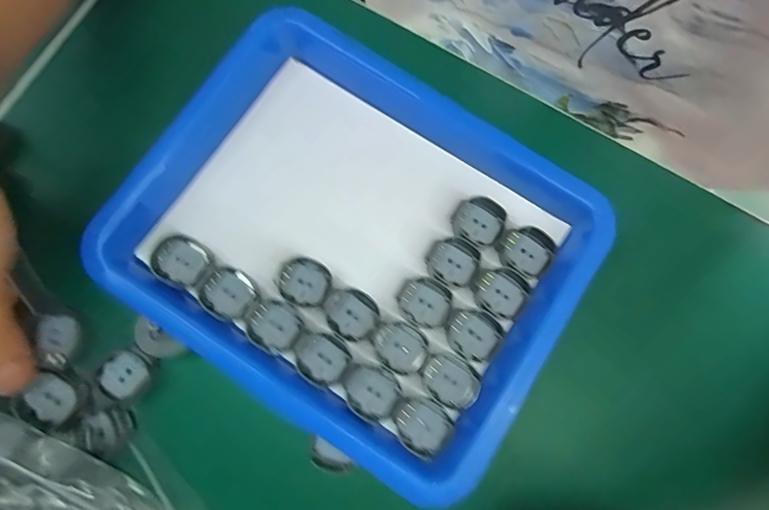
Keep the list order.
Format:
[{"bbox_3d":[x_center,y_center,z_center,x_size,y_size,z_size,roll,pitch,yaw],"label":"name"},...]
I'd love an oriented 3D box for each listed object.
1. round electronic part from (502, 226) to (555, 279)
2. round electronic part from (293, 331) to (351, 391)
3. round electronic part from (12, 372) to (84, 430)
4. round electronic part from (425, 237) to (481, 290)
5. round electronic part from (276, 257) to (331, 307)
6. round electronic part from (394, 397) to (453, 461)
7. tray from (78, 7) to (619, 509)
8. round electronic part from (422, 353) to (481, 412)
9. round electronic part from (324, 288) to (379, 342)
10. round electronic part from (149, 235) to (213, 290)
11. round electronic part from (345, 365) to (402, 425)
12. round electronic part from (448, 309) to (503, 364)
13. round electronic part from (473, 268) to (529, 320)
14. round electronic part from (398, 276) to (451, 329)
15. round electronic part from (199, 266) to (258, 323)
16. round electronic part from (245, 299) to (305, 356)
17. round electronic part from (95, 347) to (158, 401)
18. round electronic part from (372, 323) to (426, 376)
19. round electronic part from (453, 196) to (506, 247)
[{"bbox_3d":[0.077,-0.002,0.234,0.025,0.004,0.026,0,81,-2],"label":"round electronic part"},{"bbox_3d":[-0.031,0.051,0.219,0.026,0.005,0.023,42,82,5],"label":"round electronic part"},{"bbox_3d":[-0.161,0.069,0.213,0.022,0.011,0.025,37,80,7],"label":"round electronic part"},{"bbox_3d":[0.036,0.003,0.232,0.026,0.004,0.026,0,81,-2],"label":"round electronic part"},{"bbox_3d":[-0.041,0.014,0.227,0.025,0.004,0.024,0,81,-2],"label":"round electronic part"},{"bbox_3d":[0.018,0.083,0.216,0.027,0.005,0.024,39,81,4],"label":"round electronic part"},{"bbox_3d":[-0.014,-0.009,0.227,0.212,0.028,0.180,33,80,6],"label":"tray"},{"bbox_3d":[0.033,0.063,0.221,0.028,0.004,0.023,35,81,4],"label":"round electronic part"},{"bbox_3d":[-0.017,0.030,0.226,0.027,0.004,0.024,41,81,5],"label":"round electronic part"},{"bbox_3d":[-0.105,0.003,0.227,0.027,0.006,0.025,0,81,-2],"label":"round electronic part"},{"bbox_3d":[-0.006,0.068,0.218,0.027,0.004,0.024,42,82,5],"label":"round electronic part"},{"bbox_3d":[0.046,0.041,0.227,0.026,0.004,0.025,0,81,-2],"label":"round electronic part"},{"bbox_3d":[0.061,0.019,0.230,0.025,0.004,0.025,0,81,-2],"label":"round electronic part"},{"bbox_3d":[0.021,0.024,0.228,0.027,0.004,0.025,0,81,-2],"label":"round electronic part"},{"bbox_3d":[-0.079,0.020,0.224,0.026,0.004,0.025,0,81,-2],"label":"round electronic part"},{"bbox_3d":[-0.055,0.035,0.222,0.026,0.005,0.024,0,81,-2],"label":"round electronic part"},{"bbox_3d":[-0.127,0.058,0.216,0.023,0.006,0.025,0,81,-2],"label":"round electronic part"},{"bbox_3d":[0.008,0.047,0.223,0.027,0.004,0.023,42,82,5],"label":"round electronic part"},{"bbox_3d":[0.051,-0.018,0.237,0.025,0.004,0.025,0,81,-2],"label":"round electronic part"}]

